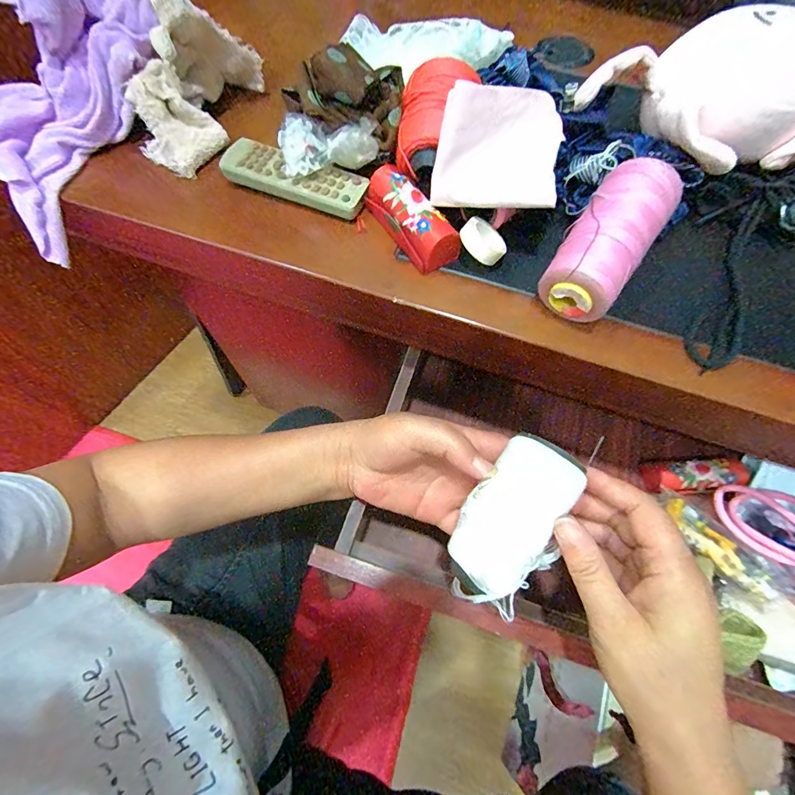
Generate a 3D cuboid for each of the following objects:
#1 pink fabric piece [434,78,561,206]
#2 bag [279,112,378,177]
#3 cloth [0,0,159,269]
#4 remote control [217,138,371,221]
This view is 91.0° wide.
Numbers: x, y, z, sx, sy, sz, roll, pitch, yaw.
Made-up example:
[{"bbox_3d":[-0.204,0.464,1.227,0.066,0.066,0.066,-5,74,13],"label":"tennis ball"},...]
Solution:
[{"bbox_3d":[0.071,-0.171,0.272,0.087,0.015,0.072,1,105,-2],"label":"pink fabric piece"},{"bbox_3d":[-0.055,-0.201,0.310,0.072,0.035,0.040,-6,66,-4],"label":"bag"},{"bbox_3d":[-0.298,-0.250,0.312,0.123,0.082,0.224,31,97,12],"label":"cloth"},{"bbox_3d":[-0.085,-0.182,0.322,0.123,0.020,0.036,20,66,7],"label":"remote control"}]

